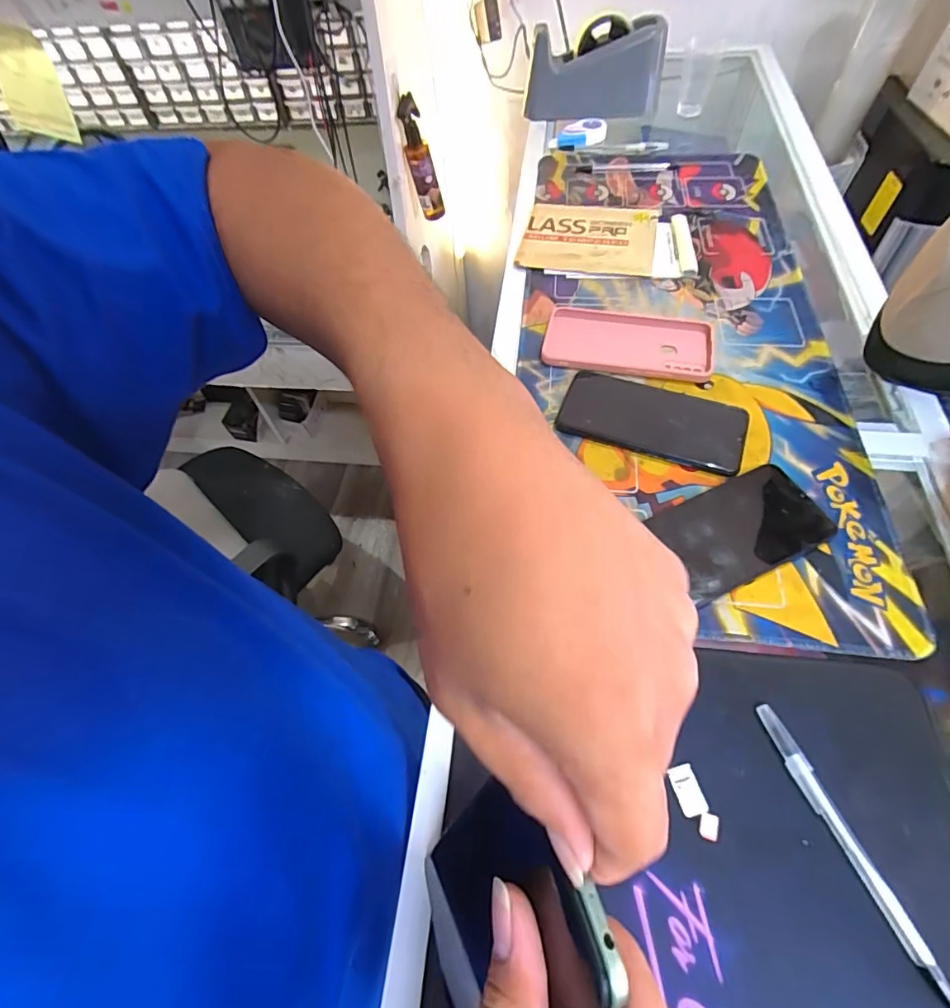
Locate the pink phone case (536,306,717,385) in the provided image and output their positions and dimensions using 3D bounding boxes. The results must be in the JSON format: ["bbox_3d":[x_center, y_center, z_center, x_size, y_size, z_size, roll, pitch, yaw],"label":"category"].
[{"bbox_3d":[0.153,-0.163,0.485,0.161,0.008,0.092,8,59,9],"label":"pink phone case"}]

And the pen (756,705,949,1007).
[{"bbox_3d":[0.209,0.189,0.271,0.012,0.005,0.152,-20,59,-8],"label":"pen"}]

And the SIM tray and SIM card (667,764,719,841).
[{"bbox_3d":[0.130,0.177,0.288,0.016,0.004,0.038,-19,59,-7],"label":"SIM tray and SIM card"}]

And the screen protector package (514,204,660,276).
[{"bbox_3d":[0.136,-0.322,0.585,0.153,0.007,0.133,9,60,10],"label":"screen protector package"}]

